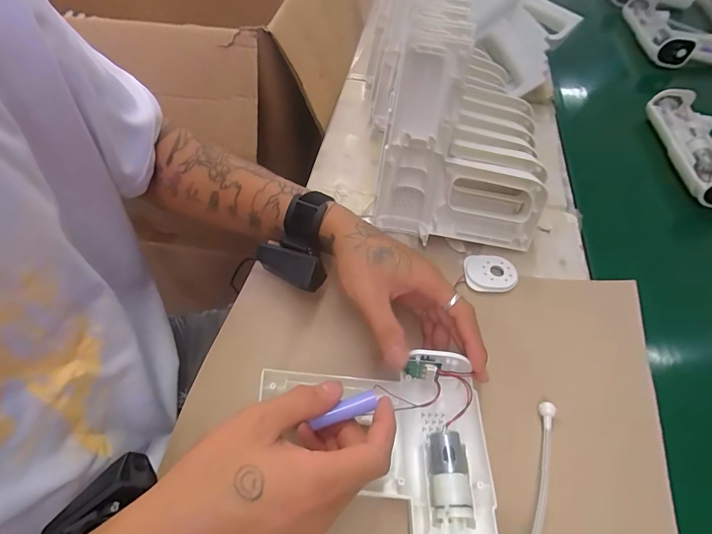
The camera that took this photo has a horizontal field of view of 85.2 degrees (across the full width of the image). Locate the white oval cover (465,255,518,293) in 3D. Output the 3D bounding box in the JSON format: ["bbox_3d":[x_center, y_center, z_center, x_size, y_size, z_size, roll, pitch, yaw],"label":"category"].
[{"bbox_3d":[0.151,0.006,0.432,0.057,0.006,0.045,6,54,2],"label":"white oval cover"}]

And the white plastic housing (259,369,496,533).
[{"bbox_3d":[0.011,0.177,0.289,0.185,0.051,0.207,1,56,1],"label":"white plastic housing"}]

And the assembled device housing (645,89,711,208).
[{"bbox_3d":[0.541,-0.168,0.546,0.183,0.048,0.206,3,54,0],"label":"assembled device housing"}]

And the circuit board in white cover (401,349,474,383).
[{"bbox_3d":[0.070,0.086,0.332,0.052,0.032,0.017,3,56,2],"label":"circuit board in white cover"}]

